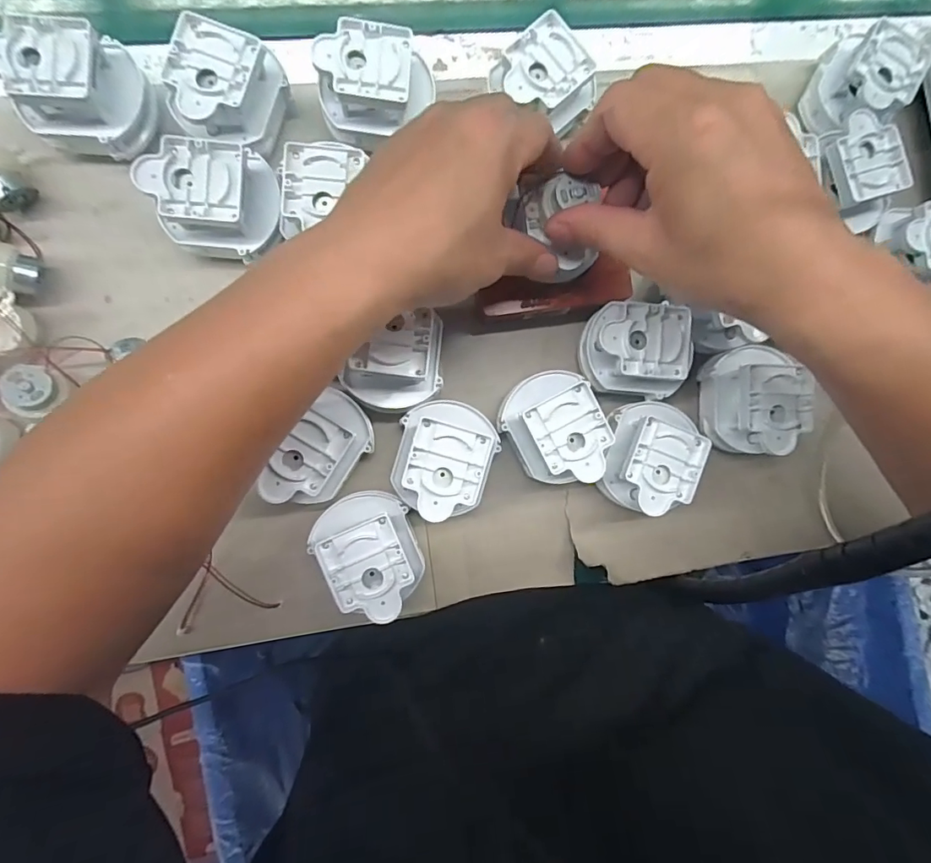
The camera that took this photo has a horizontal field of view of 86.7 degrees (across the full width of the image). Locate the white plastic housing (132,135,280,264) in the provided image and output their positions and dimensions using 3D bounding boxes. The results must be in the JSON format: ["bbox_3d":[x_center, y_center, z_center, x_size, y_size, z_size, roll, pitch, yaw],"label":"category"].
[{"bbox_3d":[-0.145,-0.135,0.293,0.066,0.053,0.058,5,88,-6],"label":"white plastic housing"}]

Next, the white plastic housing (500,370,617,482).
[{"bbox_3d":[0.055,-0.001,0.315,0.058,0.051,0.071,-24,91,-6],"label":"white plastic housing"}]

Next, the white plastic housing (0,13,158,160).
[{"bbox_3d":[-0.222,-0.193,0.283,0.070,0.048,0.060,5,88,-6],"label":"white plastic housing"}]

